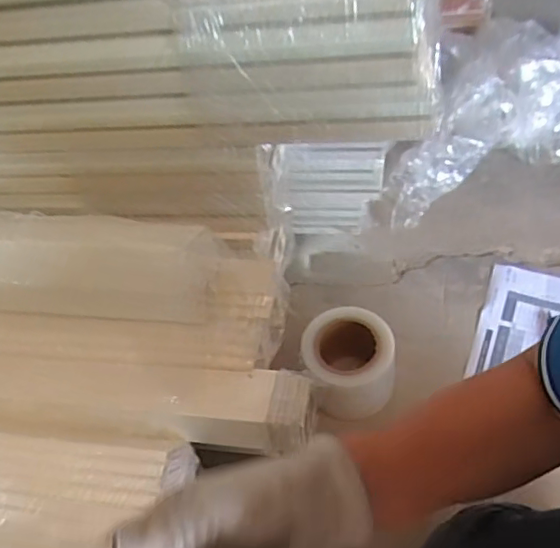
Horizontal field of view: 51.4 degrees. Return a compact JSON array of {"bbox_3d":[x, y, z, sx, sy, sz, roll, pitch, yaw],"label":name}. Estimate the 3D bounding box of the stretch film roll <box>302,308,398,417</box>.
[{"bbox_3d":[0.093,0.124,0.800,0.114,0.097,0.122,-5,51,6],"label":"stretch film roll"}]

